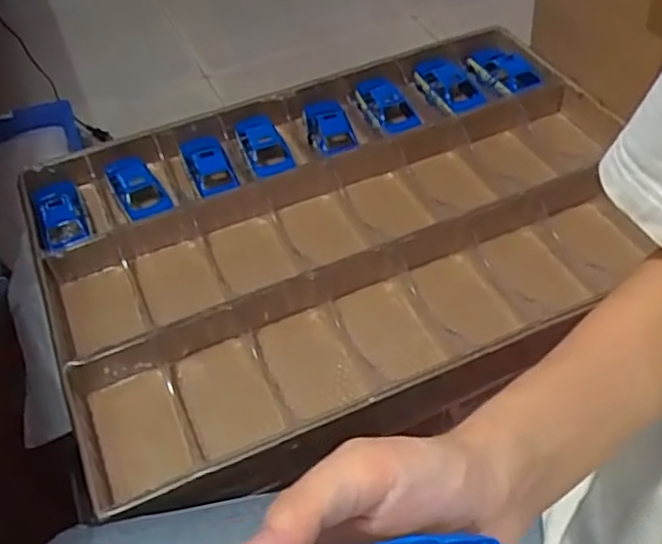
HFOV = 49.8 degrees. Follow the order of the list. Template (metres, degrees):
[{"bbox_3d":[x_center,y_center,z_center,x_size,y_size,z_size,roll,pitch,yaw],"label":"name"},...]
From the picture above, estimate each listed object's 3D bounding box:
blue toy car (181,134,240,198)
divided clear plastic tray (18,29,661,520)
[{"bbox_3d":[-0.144,-0.129,0.824,0.046,0.029,0.100,-18,49,-12],"label":"blue toy car"},{"bbox_3d":[0.023,-0.048,0.762,0.632,0.073,0.457,-21,49,-15],"label":"divided clear plastic tray"}]

